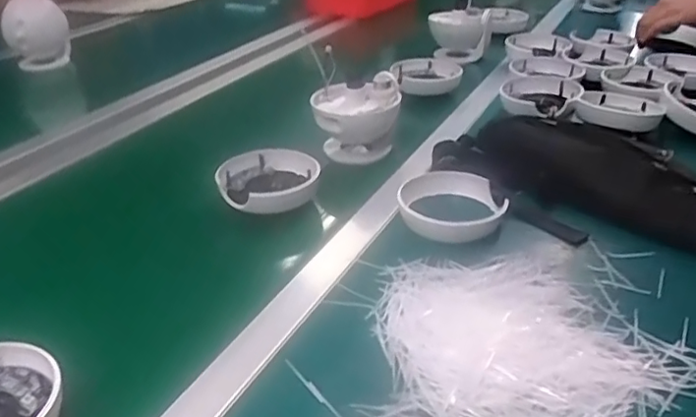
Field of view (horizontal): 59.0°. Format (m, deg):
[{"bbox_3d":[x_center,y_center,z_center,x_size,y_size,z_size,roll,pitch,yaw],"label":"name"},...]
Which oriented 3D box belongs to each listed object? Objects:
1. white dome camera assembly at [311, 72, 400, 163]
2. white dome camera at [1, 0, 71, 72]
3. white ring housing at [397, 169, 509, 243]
[{"bbox_3d":[0.012,-0.117,0.839,0.110,0.111,0.099,2,30,4],"label":"white dome camera assembly"},{"bbox_3d":[-0.605,-0.344,1.197,0.114,0.147,0.096,-14,32,-22],"label":"white dome camera"},{"bbox_3d":[0.115,-0.006,0.695,0.122,0.028,0.120,7,30,12],"label":"white ring housing"}]

